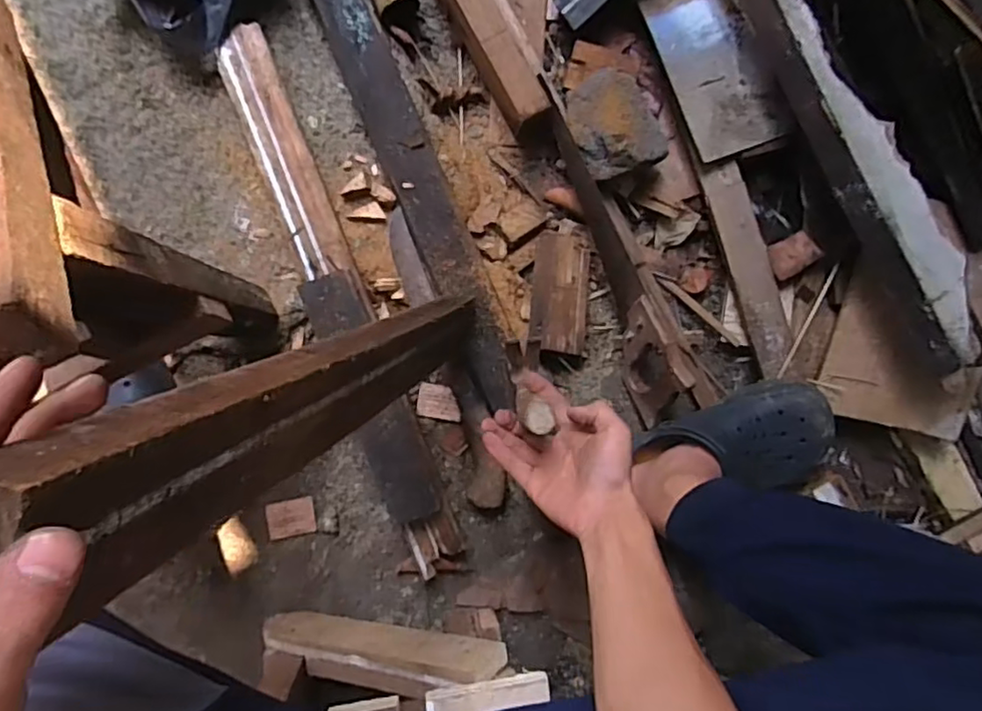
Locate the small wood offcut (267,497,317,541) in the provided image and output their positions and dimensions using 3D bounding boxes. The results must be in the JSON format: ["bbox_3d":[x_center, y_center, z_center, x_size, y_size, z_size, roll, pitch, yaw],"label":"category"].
[{"bbox_3d":[-0.235,0.192,0.753,0.055,0.008,0.043,-10,90,-6],"label":"small wood offcut"}]

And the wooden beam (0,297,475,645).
[{"bbox_3d":[-0.094,0.017,0.423,0.044,0.483,0.066,-30,92,18],"label":"wooden beam"}]

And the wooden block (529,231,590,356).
[{"bbox_3d":[0.084,-0.076,0.770,0.069,0.045,0.146,7,89,-6],"label":"wooden block"}]

